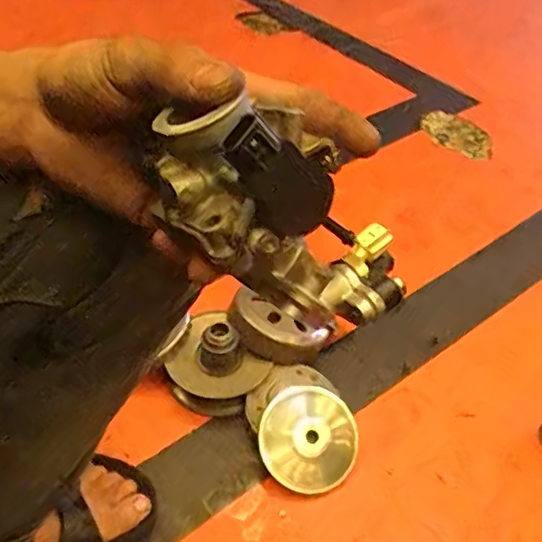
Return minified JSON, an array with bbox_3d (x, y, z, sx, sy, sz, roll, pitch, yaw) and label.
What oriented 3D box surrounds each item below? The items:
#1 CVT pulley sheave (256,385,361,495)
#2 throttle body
[{"bbox_3d":[0.042,0.192,0.657,0.112,0.030,0.112,6,60,-10],"label":"CVT pulley sheave"},{"bbox_3d":[0.009,-0.018,0.238,0.055,0.133,0.059,-15,61,28],"label":"throttle body"}]

